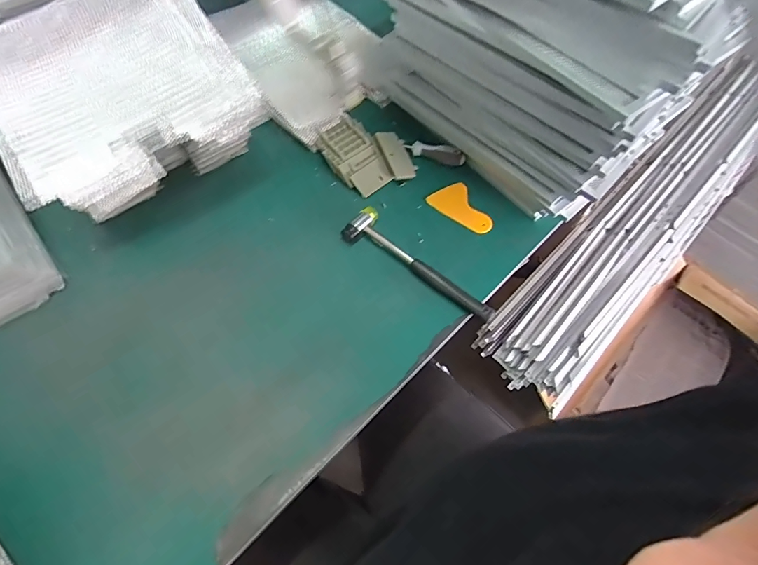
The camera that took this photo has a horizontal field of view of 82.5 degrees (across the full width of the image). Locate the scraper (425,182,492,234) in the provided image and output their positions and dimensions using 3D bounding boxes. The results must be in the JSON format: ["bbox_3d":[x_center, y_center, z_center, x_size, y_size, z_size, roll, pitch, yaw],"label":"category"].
[{"bbox_3d":[0.129,-0.111,0.684,0.063,0.009,0.096,-31,76,-5],"label":"scraper"}]

